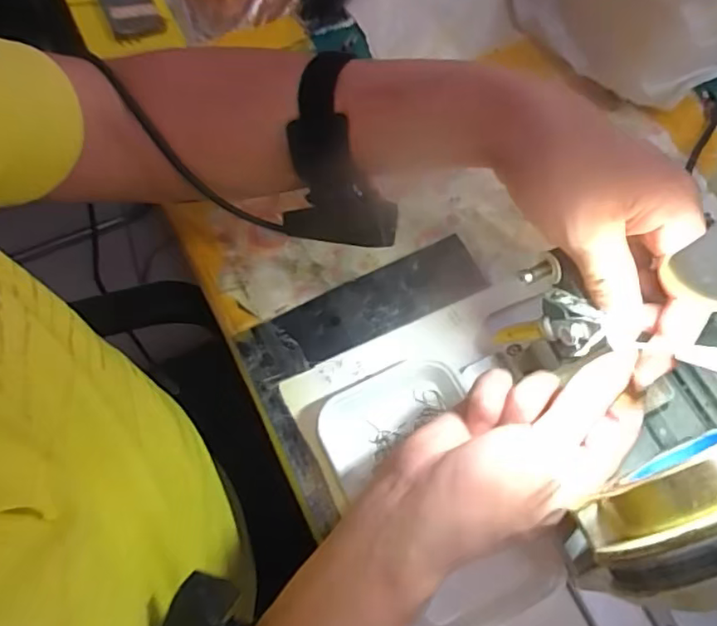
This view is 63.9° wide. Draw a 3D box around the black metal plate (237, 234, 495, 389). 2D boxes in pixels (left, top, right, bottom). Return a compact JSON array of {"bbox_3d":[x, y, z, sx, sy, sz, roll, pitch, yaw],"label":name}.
[{"bbox_3d":[0.005,-0.001,0.456,0.198,0.010,0.055,-26,70,-9],"label":"black metal plate"}]

